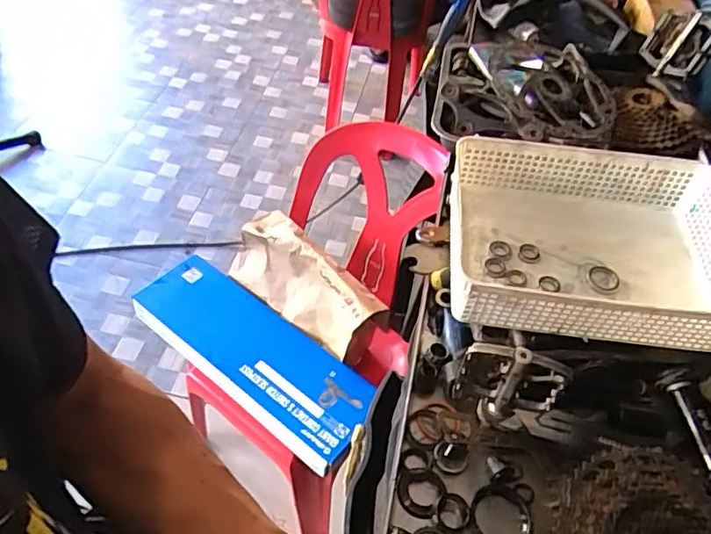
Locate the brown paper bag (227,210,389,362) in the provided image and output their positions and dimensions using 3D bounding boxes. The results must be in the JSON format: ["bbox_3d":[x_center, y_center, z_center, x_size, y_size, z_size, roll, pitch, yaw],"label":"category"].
[{"bbox_3d":[-0.097,0.032,1.125,0.323,0.146,0.113,36,56,23],"label":"brown paper bag"}]

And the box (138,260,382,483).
[{"bbox_3d":[-0.197,0.157,1.096,0.511,0.040,0.186,34,55,21],"label":"box"}]

